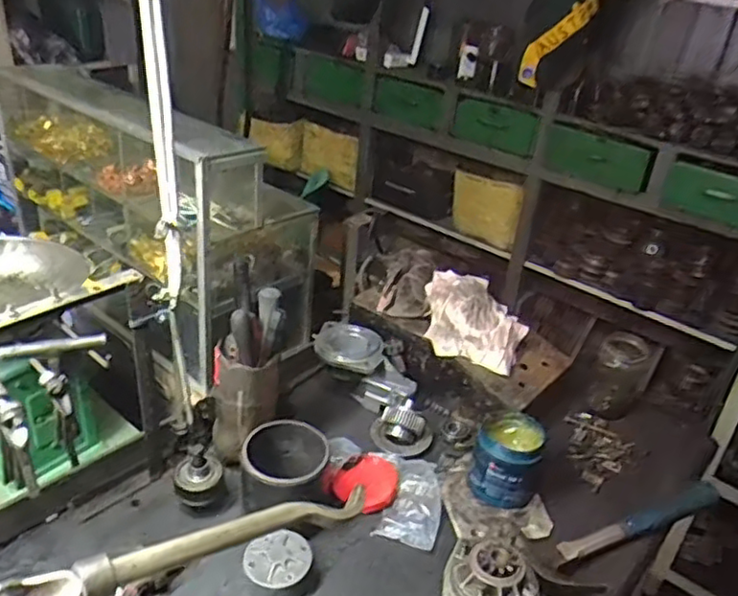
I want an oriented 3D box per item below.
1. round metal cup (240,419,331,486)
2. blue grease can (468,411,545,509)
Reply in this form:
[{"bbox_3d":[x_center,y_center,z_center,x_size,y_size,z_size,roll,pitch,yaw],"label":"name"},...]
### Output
[{"bbox_3d":[-0.107,0.225,0.847,0.102,0.093,0.098,4,30,-3],"label":"round metal cup"},{"bbox_3d":[0.194,0.226,0.924,0.087,0.101,0.095,4,30,-3],"label":"blue grease can"}]

